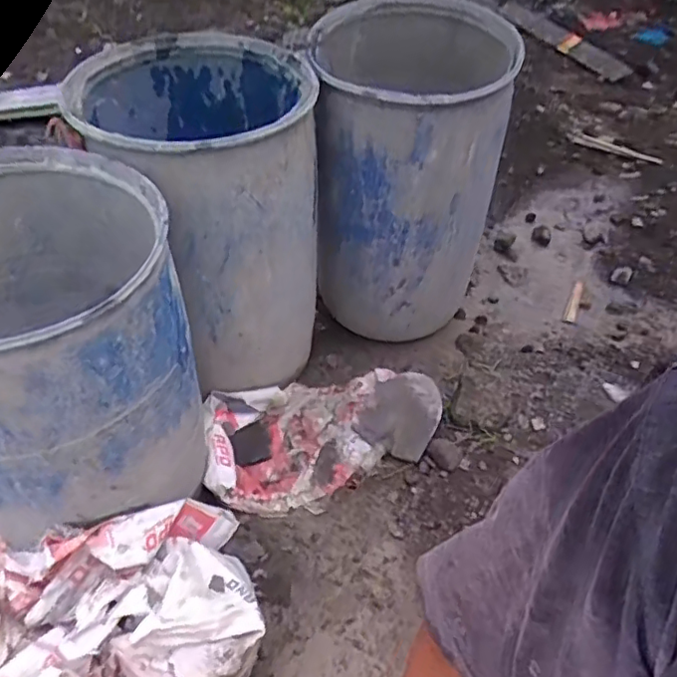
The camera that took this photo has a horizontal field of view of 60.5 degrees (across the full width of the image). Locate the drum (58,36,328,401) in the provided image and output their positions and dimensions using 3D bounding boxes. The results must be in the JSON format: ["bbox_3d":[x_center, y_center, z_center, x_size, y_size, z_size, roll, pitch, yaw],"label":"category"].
[{"bbox_3d":[-0.315,-0.296,1.455,0.492,0.735,0.497,0,46,0],"label":"drum"}]

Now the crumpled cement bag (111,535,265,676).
[{"bbox_3d":[-0.289,0.561,1.137,0.271,0.240,0.307,-24,50,-20],"label":"crumpled cement bag"}]

